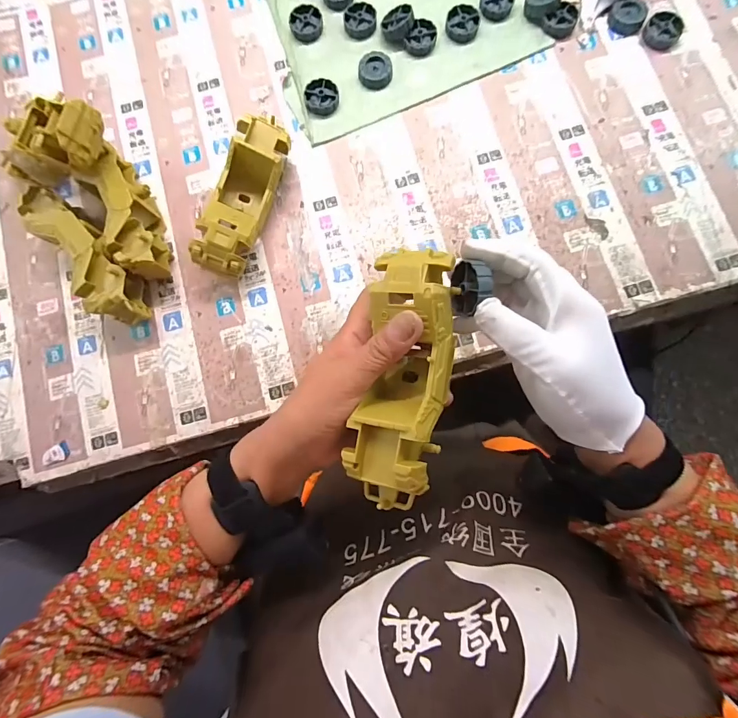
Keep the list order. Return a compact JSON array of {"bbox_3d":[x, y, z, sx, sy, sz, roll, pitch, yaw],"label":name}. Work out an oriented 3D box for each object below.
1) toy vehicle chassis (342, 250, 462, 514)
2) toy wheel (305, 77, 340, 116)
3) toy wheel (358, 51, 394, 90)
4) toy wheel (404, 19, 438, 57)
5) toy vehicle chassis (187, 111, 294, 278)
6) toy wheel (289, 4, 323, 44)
[{"bbox_3d":[0.024,0.014,0.259,0.059,0.053,0.170,8,88,5],"label":"toy vehicle chassis"},{"bbox_3d":[-0.052,-0.296,0.434,0.037,0.012,0.038,-1,81,3],"label":"toy wheel"},{"bbox_3d":[0.008,-0.329,0.437,0.037,0.011,0.037,-1,81,3],"label":"toy wheel"},{"bbox_3d":[0.062,-0.369,0.439,0.030,0.012,0.039,37,85,8],"label":"toy wheel"},{"bbox_3d":[-0.126,-0.169,0.399,0.054,0.060,0.171,18,83,6],"label":"toy vehicle chassis"},{"bbox_3d":[-0.074,-0.395,0.450,0.038,0.011,0.041,-1,81,3],"label":"toy wheel"}]

